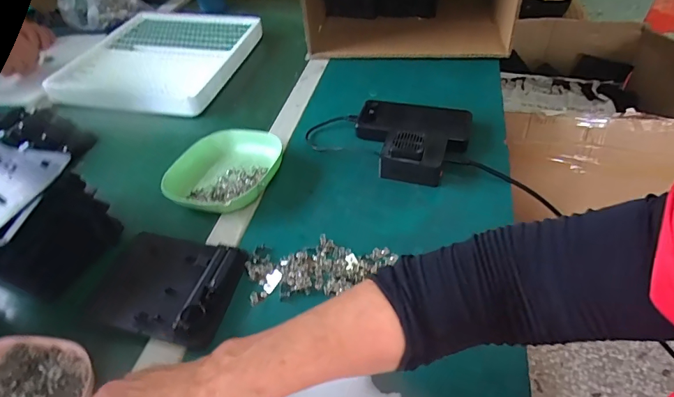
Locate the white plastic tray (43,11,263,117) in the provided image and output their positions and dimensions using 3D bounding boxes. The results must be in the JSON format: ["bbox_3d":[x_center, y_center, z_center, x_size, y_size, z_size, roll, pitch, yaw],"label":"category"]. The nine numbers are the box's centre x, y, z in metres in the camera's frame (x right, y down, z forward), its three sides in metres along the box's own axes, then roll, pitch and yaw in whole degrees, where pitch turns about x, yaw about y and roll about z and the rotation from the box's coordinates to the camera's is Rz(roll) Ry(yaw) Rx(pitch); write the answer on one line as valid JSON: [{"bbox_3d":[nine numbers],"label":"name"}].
[{"bbox_3d":[-0.324,-0.267,0.801,0.285,0.044,0.324,6,45,11],"label":"white plastic tray"}]

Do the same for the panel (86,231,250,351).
[{"bbox_3d":[-0.174,0.085,0.434,0.140,0.021,0.115,6,45,12],"label":"panel"}]

